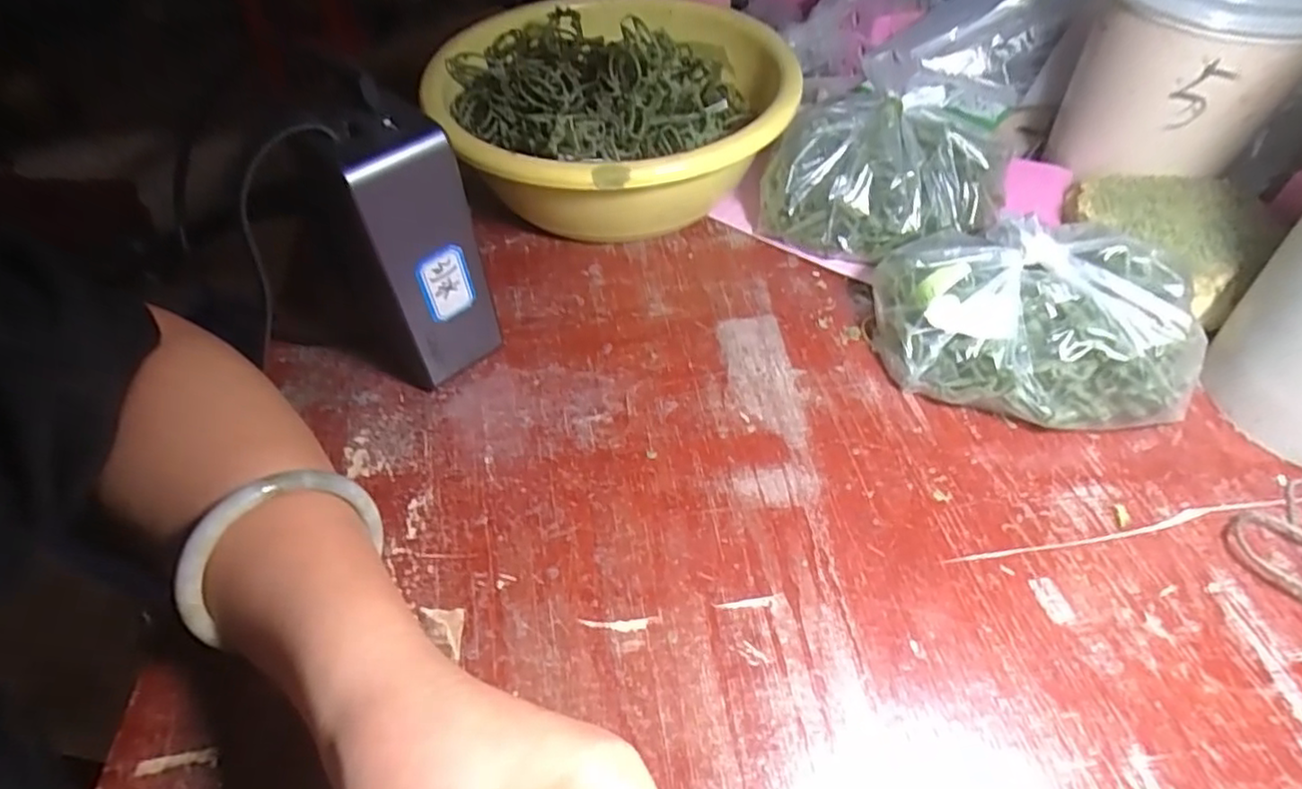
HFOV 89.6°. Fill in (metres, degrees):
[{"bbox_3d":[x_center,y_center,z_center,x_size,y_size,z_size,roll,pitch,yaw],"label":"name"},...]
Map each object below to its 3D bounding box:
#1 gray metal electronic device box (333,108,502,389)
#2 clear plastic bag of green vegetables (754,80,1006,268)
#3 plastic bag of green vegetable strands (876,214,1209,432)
[{"bbox_3d":[-0.106,-0.060,0.308,0.048,0.132,0.032,-28,55,-20],"label":"gray metal electronic device box"},{"bbox_3d":[0.136,-0.126,0.393,0.132,0.074,0.082,20,54,17],"label":"clear plastic bag of green vegetables"},{"bbox_3d":[0.186,-0.037,0.325,0.147,0.066,0.088,19,53,17],"label":"plastic bag of green vegetable strands"}]

